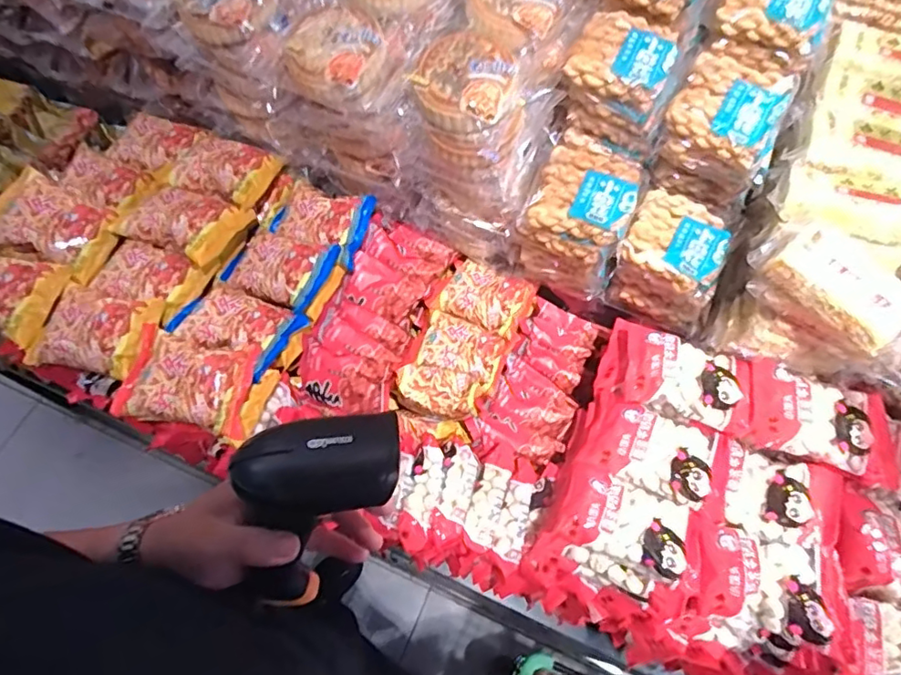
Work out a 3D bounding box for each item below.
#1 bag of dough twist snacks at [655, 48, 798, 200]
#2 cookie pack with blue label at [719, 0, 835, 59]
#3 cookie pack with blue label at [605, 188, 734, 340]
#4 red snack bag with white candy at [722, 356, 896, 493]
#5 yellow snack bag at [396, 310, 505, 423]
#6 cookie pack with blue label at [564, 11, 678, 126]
[{"bbox_3d":[0.215,-0.162,0.457,0.081,0.083,0.068,32,68,12],"label":"bag of dough twist snacks"},{"bbox_3d":[0.262,-0.265,0.448,0.082,0.030,0.076,36,69,13],"label":"cookie pack with blue label"},{"bbox_3d":[0.196,-0.062,0.503,0.093,0.095,0.075,27,67,10],"label":"cookie pack with blue label"},{"bbox_3d":[0.288,0.065,0.444,0.124,0.037,0.071,15,66,4],"label":"red snack bag with white candy"},{"bbox_3d":[0.002,0.028,0.532,0.077,0.037,0.100,28,67,10],"label":"yellow snack bag"},{"bbox_3d":[0.137,-0.217,0.449,0.074,0.040,0.070,24,67,8],"label":"cookie pack with blue label"}]

